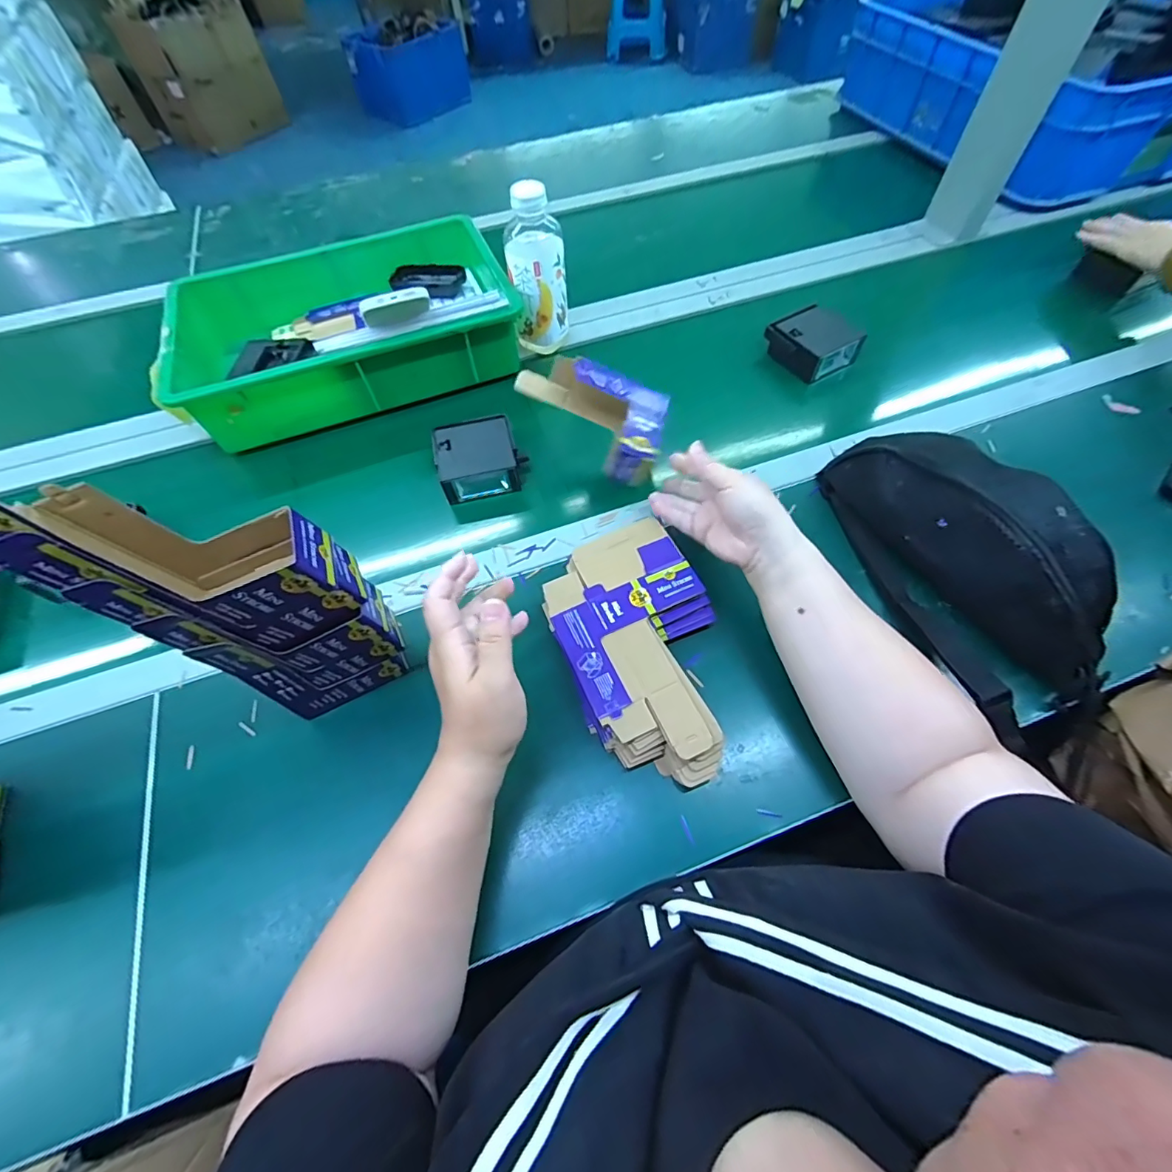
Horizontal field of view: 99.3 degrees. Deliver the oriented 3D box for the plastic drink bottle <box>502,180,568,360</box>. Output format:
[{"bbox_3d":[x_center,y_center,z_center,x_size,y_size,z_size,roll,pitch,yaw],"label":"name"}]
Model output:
[{"bbox_3d":[-0.061,-0.390,0.633,0.072,0.187,0.058,-4,60,0],"label":"plastic drink bottle"}]

